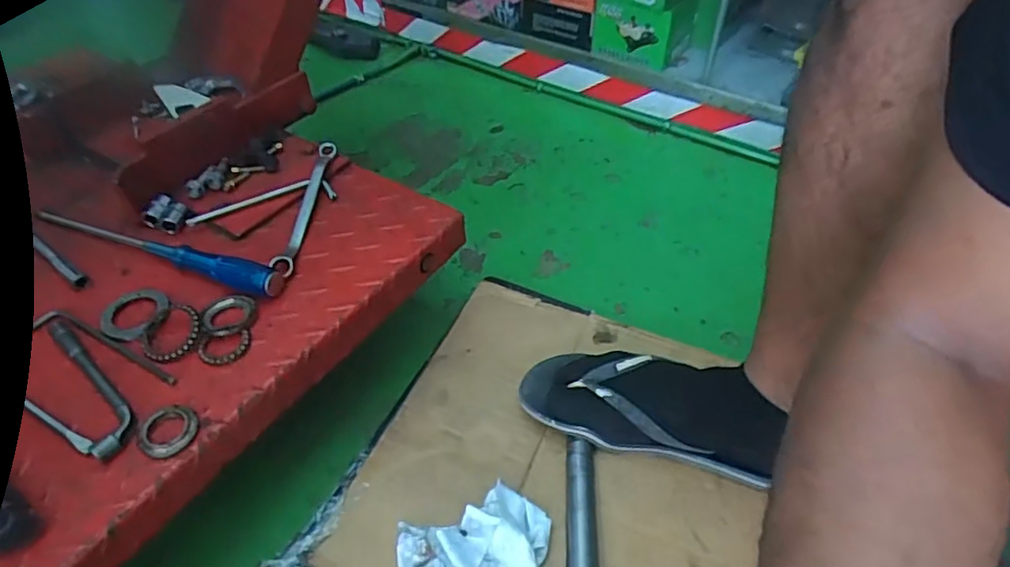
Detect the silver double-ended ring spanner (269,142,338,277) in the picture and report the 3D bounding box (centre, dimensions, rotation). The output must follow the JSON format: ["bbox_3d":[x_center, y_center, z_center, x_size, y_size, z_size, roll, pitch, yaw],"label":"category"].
[{"bbox_3d":[-0.195,-0.078,0.595,0.018,0.017,0.193,-1,46,2],"label":"silver double-ended ring spanner"}]

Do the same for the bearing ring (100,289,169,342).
[{"bbox_3d":[-0.307,0.026,0.501,0.046,0.010,0.052,25,52,24],"label":"bearing ring"}]

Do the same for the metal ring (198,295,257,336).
[{"bbox_3d":[-0.229,0.025,0.501,0.043,0.010,0.044,-2,46,2],"label":"metal ring"}]

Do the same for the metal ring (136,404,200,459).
[{"bbox_3d":[-0.239,0.105,0.429,0.039,0.012,0.035,-29,51,-23],"label":"metal ring"}]

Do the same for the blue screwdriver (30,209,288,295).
[{"bbox_3d":[-0.324,-0.033,0.548,0.274,0.024,0.026,13,48,15],"label":"blue screwdriver"}]

